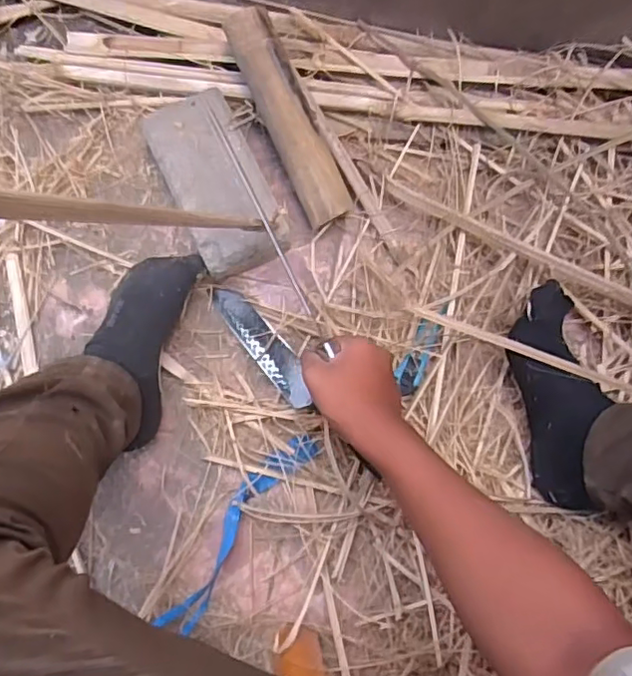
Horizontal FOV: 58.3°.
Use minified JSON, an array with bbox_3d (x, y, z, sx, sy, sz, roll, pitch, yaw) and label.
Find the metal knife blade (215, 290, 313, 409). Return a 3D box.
[{"bbox_3d":[-0.061,0.007,0.672,0.040,0.006,0.170,-38,77,-6],"label":"metal knife blade"}]

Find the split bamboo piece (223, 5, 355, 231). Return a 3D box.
[{"bbox_3d":[-0.027,-0.254,0.654,0.059,0.033,0.245,-26,97,-4],"label":"split bamboo piece"}]

